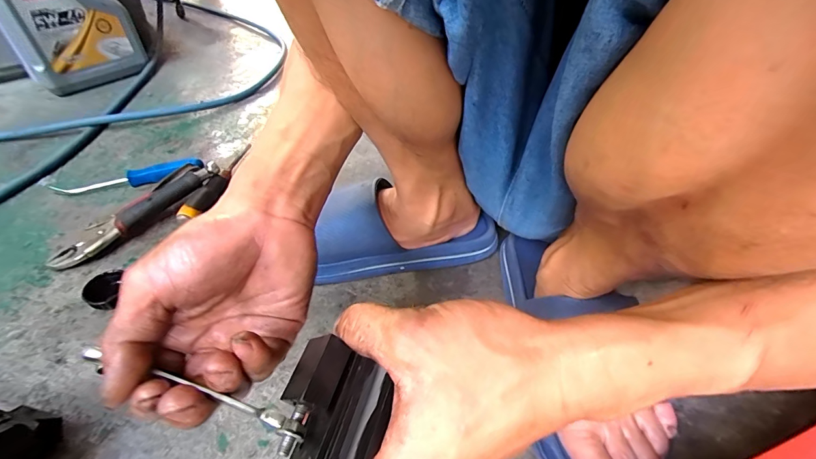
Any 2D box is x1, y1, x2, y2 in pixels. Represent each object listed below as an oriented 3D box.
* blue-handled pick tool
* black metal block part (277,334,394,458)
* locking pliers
[{"bbox_3d":[-0.417,-0.077,0.553,0.205,0.023,0.040,-11,45,-11],"label":"blue-handled pick tool"},{"bbox_3d":[-0.034,0.077,0.165,0.048,0.020,0.050,14,45,13],"label":"black metal block part"},{"bbox_3d":[-0.355,-0.026,0.496,0.061,0.039,0.209,23,48,21],"label":"locking pliers"}]

